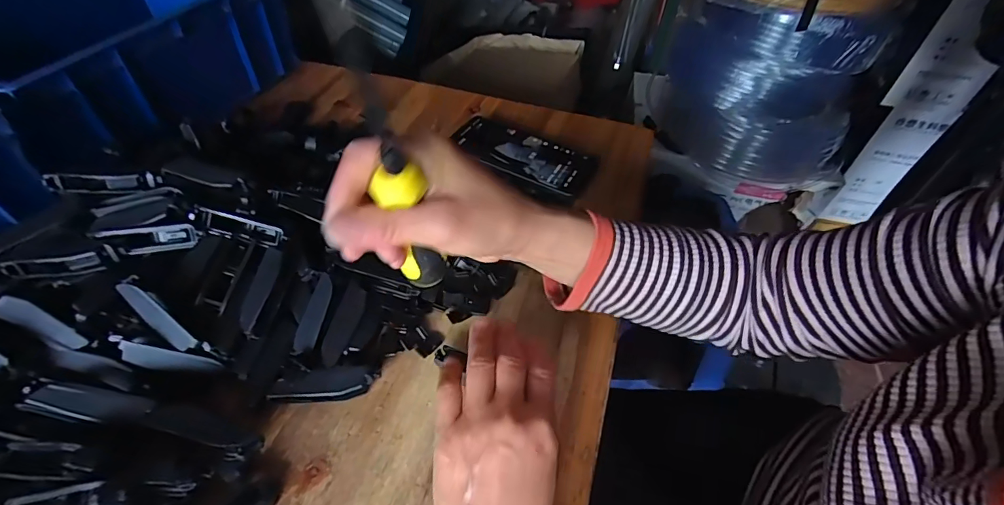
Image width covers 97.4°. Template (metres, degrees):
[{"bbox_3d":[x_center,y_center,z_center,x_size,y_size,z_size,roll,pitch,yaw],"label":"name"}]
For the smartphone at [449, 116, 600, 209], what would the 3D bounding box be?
[{"bbox_3d":[0.021,-0.110,0.497,0.161,0.012,0.084,26,53,20],"label":"smartphone"}]

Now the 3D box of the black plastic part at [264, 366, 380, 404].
[{"bbox_3d":[-0.125,0.094,0.311,0.071,0.020,0.019,-3,49,-5],"label":"black plastic part"}]

